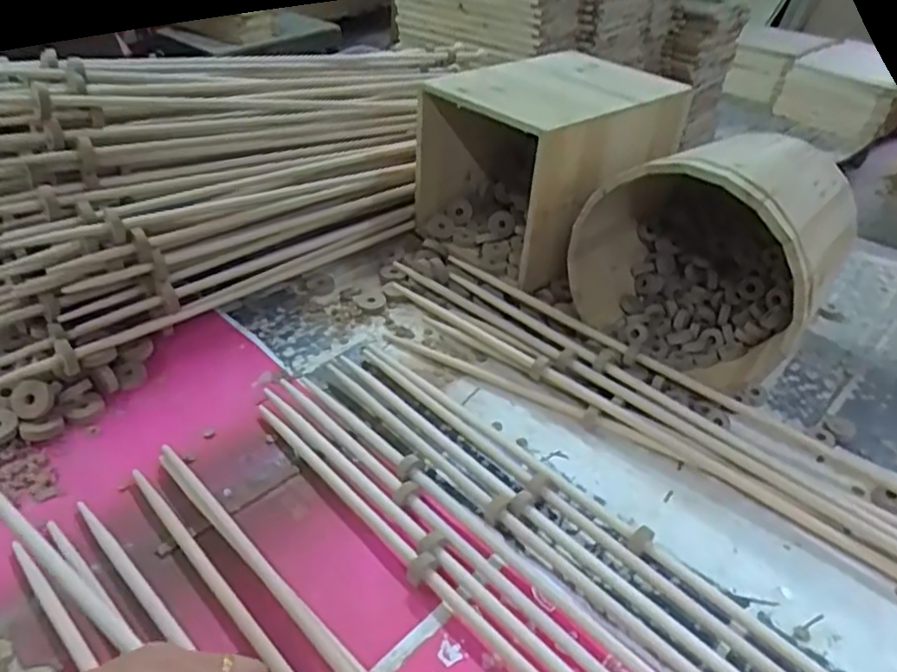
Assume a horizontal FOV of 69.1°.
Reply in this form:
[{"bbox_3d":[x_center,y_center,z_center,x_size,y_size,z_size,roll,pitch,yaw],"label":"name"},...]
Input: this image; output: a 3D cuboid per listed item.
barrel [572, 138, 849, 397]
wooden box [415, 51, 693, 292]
[{"bbox_3d":[0.274,-0.090,0.685,0.227,0.227,0.210,25,44,28],"label":"barrel"},{"bbox_3d":[0.122,-0.222,0.824,0.275,0.205,0.212,-30,47,-33],"label":"wooden box"}]

